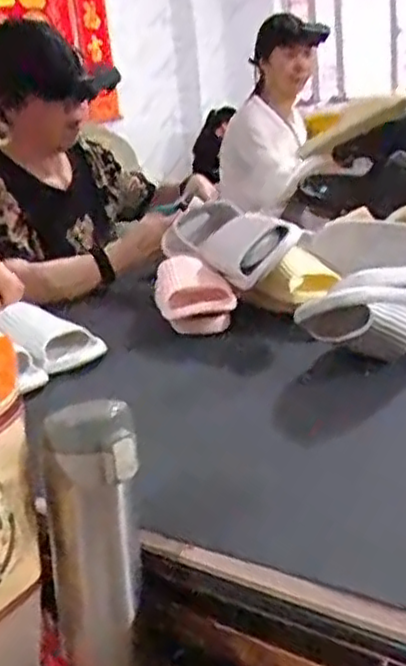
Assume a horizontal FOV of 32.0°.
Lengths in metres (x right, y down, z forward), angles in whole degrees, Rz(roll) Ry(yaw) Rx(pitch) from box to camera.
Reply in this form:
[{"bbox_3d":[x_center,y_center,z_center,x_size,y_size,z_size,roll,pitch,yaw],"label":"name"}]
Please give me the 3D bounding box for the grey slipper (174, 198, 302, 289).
[{"bbox_3d":[0.025,-0.135,1.074,0.106,0.091,0.300,-13,19,-22],"label":"grey slipper"}]

